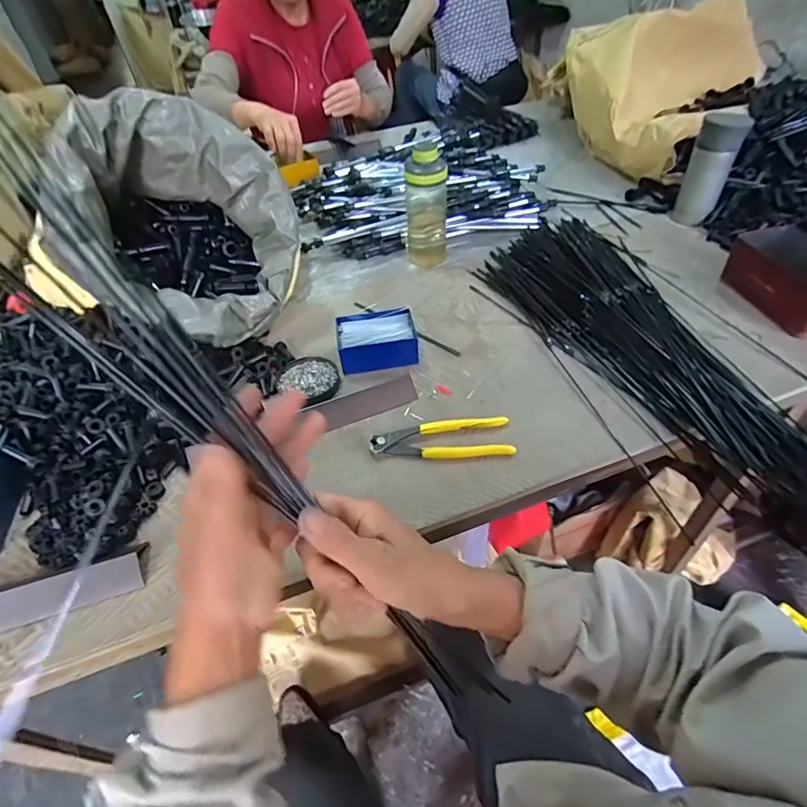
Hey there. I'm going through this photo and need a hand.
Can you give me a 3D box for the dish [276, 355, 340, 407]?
[{"bbox_3d":[-0.128,-0.032,0.640,0.077,0.017,0.081,-3,46,3],"label":"dish"}]

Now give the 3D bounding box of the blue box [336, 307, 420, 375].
[{"bbox_3d":[-0.036,-0.086,0.661,0.108,0.044,0.086,-8,46,-2],"label":"blue box"}]

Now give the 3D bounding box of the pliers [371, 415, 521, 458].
[{"bbox_3d":[0.044,0.040,0.544,0.160,0.014,0.050,-4,46,2],"label":"pliers"}]

